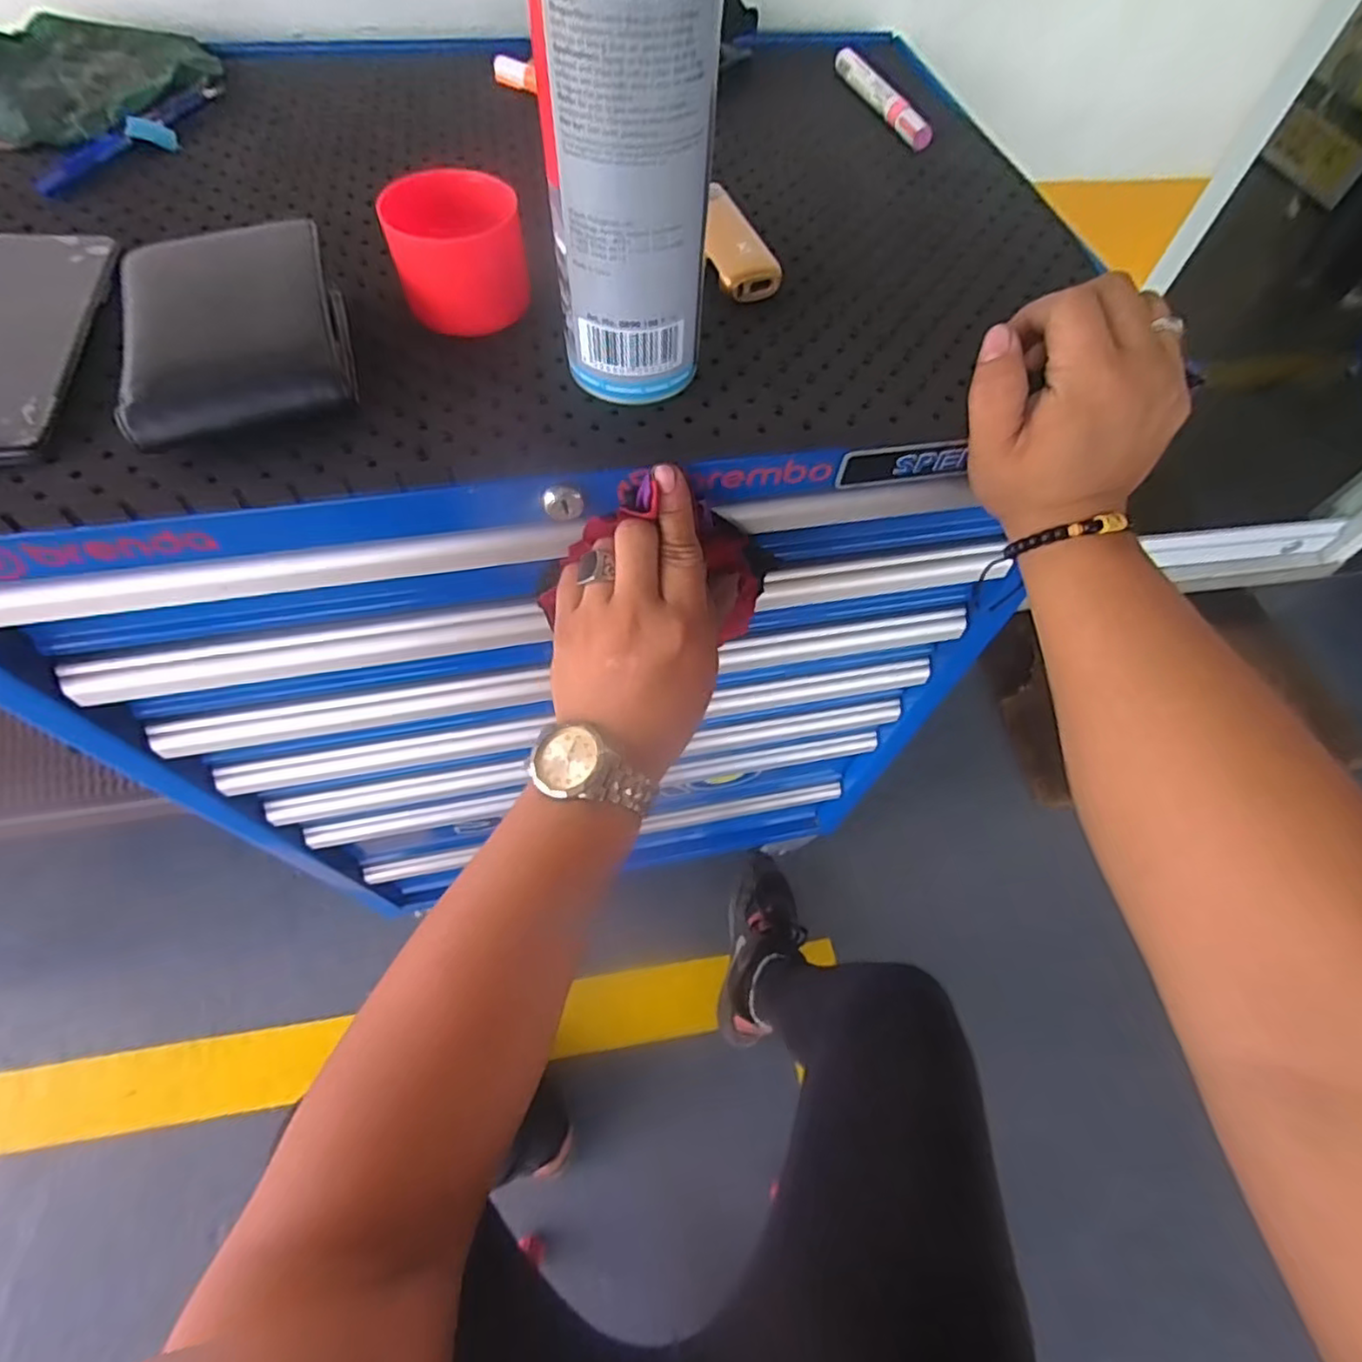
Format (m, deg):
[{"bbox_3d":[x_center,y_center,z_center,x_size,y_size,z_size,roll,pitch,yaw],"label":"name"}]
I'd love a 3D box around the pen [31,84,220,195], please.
[{"bbox_3d":[-0.339,-0.341,0.411,0.018,0.006,0.155,19,61,8],"label":"pen"}]

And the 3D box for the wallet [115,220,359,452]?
[{"bbox_3d":[-0.200,-0.155,0.294,0.090,0.041,0.103,-15,62,-11],"label":"wallet"}]

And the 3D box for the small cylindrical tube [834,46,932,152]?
[{"bbox_3d":[0.145,-0.431,0.486,0.014,0.012,0.143,-15,62,-11],"label":"small cylindrical tube"}]

